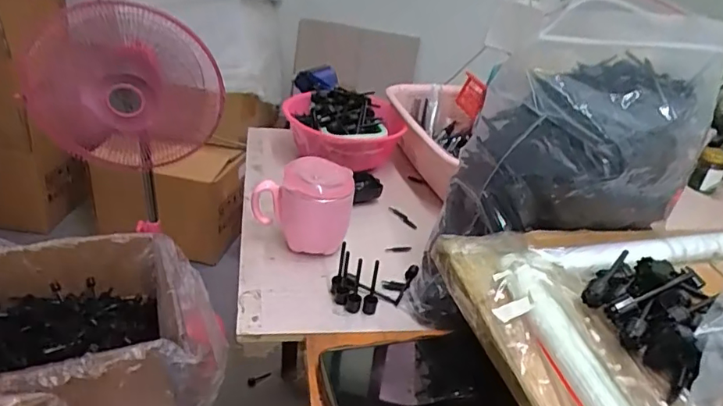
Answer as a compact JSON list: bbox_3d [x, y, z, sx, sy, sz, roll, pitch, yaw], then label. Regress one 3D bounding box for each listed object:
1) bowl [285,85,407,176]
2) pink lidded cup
[{"bbox_3d":[-0.028,-0.111,0.802,0.171,0.098,0.152,-1,31,-15],"label":"bowl"},{"bbox_3d":[-0.067,0.001,0.596,0.106,0.116,0.069,3,30,-8],"label":"pink lidded cup"}]

